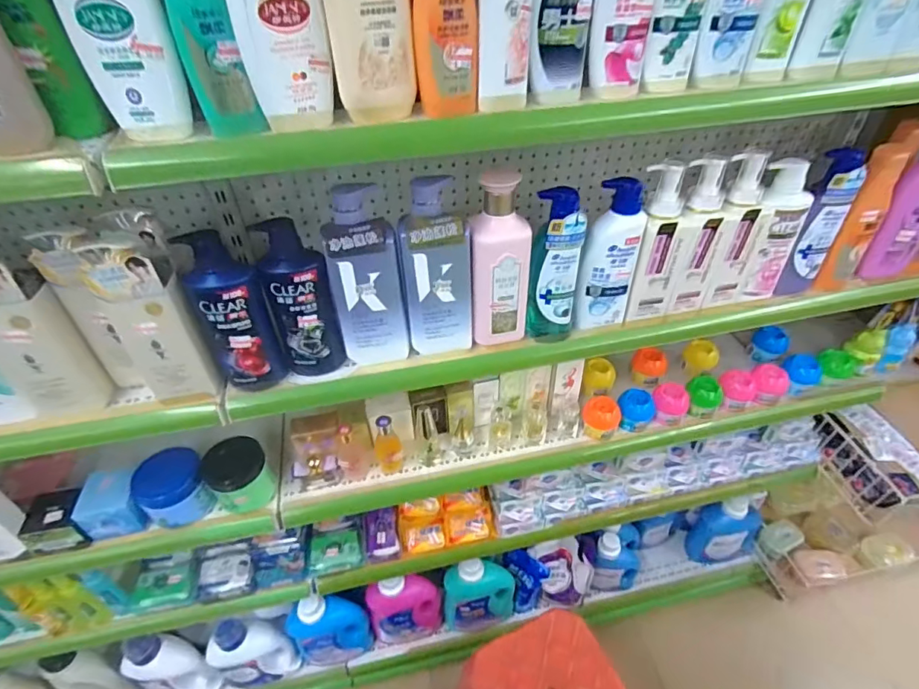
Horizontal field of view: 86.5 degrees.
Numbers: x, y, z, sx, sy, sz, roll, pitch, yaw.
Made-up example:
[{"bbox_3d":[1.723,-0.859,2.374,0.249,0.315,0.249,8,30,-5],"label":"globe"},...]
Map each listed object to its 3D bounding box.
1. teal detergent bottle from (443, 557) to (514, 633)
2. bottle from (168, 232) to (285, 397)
[{"bbox_3d":[0.052,0.631,1.252,0.183,0.302,0.084,-6,41,-4],"label":"teal detergent bottle"},{"bbox_3d":[-0.272,-0.033,0.594,0.070,0.217,0.049,-21,45,-20],"label":"bottle"}]

